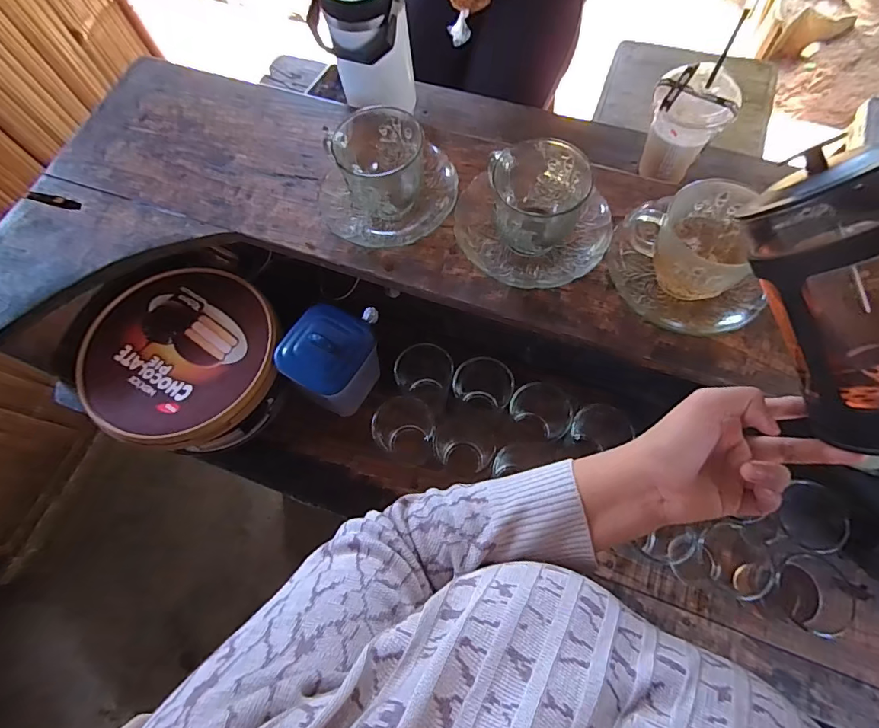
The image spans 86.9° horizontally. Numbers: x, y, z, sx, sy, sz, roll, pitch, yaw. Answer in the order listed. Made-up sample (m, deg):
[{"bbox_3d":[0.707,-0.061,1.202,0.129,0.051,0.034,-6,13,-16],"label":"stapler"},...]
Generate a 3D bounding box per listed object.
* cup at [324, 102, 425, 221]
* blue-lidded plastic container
[{"bbox_3d":[-0.053,-0.192,0.442,0.070,0.073,0.082,30,73,14],"label":"cup"},{"bbox_3d":[-0.112,-0.001,0.501,0.091,0.086,0.088,31,73,14],"label":"blue-lidded plastic container"}]

